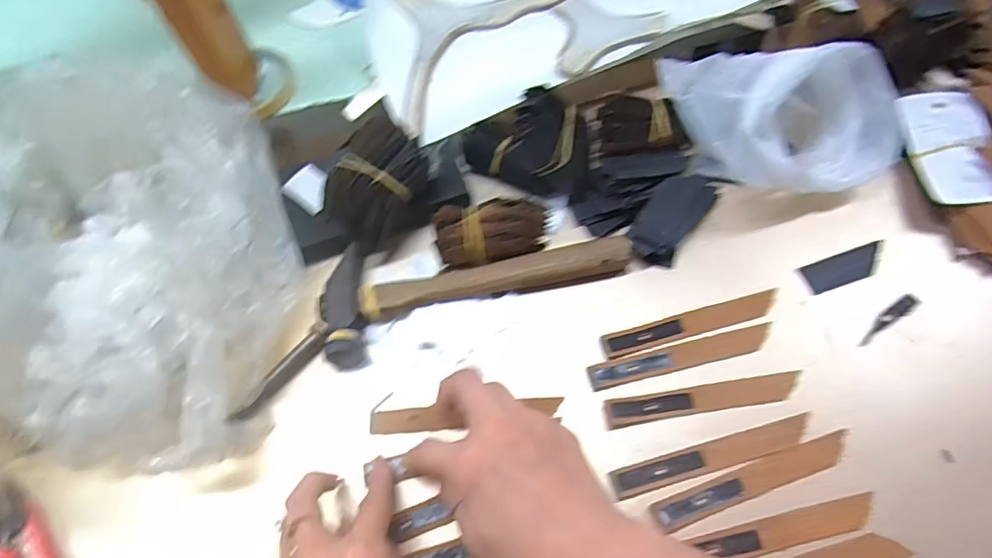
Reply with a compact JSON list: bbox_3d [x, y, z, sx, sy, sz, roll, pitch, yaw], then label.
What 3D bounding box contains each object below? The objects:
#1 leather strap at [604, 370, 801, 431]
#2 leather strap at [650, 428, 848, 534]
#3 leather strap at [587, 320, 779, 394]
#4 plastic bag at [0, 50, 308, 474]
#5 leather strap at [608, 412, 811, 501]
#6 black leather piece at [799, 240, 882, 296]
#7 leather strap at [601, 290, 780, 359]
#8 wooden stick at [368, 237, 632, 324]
[{"bbox_3d":[0.131,0.076,0.344,0.122,0.005,0.017,-9,62,-1],"label":"leather strap"},{"bbox_3d":[0.150,0.118,0.318,0.122,0.005,0.018,-20,57,-5],"label":"leather strap"},{"bbox_3d":[0.123,0.051,0.359,0.124,0.004,0.017,-13,63,-3],"label":"leather strap"},{"bbox_3d":[-0.304,-0.019,0.353,0.340,0.091,0.265,-2,63,3],"label":"plastic bag"},{"bbox_3d":[0.130,0.106,0.326,0.124,0.006,0.017,-15,63,-4],"label":"leather strap"},{"bbox_3d":[0.250,-0.007,0.387,0.064,0.006,0.023,-18,63,-6],"label":"black leather piece"},{"bbox_3d":[0.133,0.030,0.368,0.122,0.004,0.017,-15,63,-4],"label":"leather strap"},{"bbox_3d":[0.001,-0.001,0.382,0.188,0.021,0.024,-11,63,-2],"label":"wooden stick"}]

